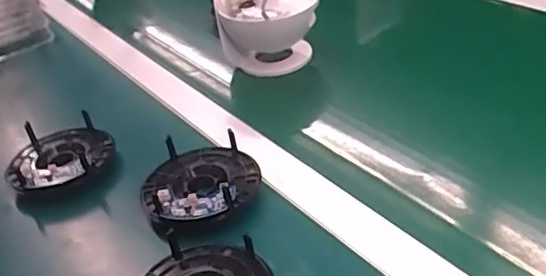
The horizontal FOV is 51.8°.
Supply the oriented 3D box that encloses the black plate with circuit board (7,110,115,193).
[{"bbox_3d":[-0.198,0.016,0.525,0.093,0.027,0.088,-6,35,4],"label":"black plate with circuit board"}]

